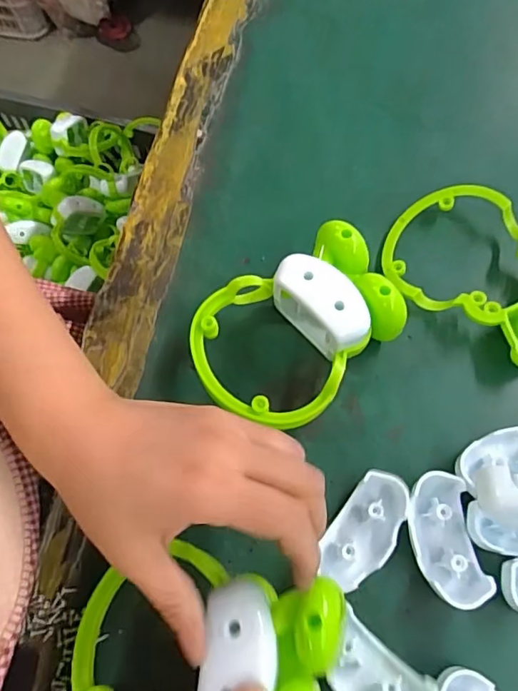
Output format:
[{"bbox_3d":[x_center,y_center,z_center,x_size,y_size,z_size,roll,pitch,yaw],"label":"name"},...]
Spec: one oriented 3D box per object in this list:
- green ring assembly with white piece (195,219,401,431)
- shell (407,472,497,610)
[{"bbox_3d":[0.023,-0.006,0.320,0.127,0.050,0.095,-28,71,-9],"label":"green ring assembly with white piece"},{"bbox_3d":[0.102,0.108,0.286,0.035,0.023,0.068,-5,69,-1],"label":"shell"}]

